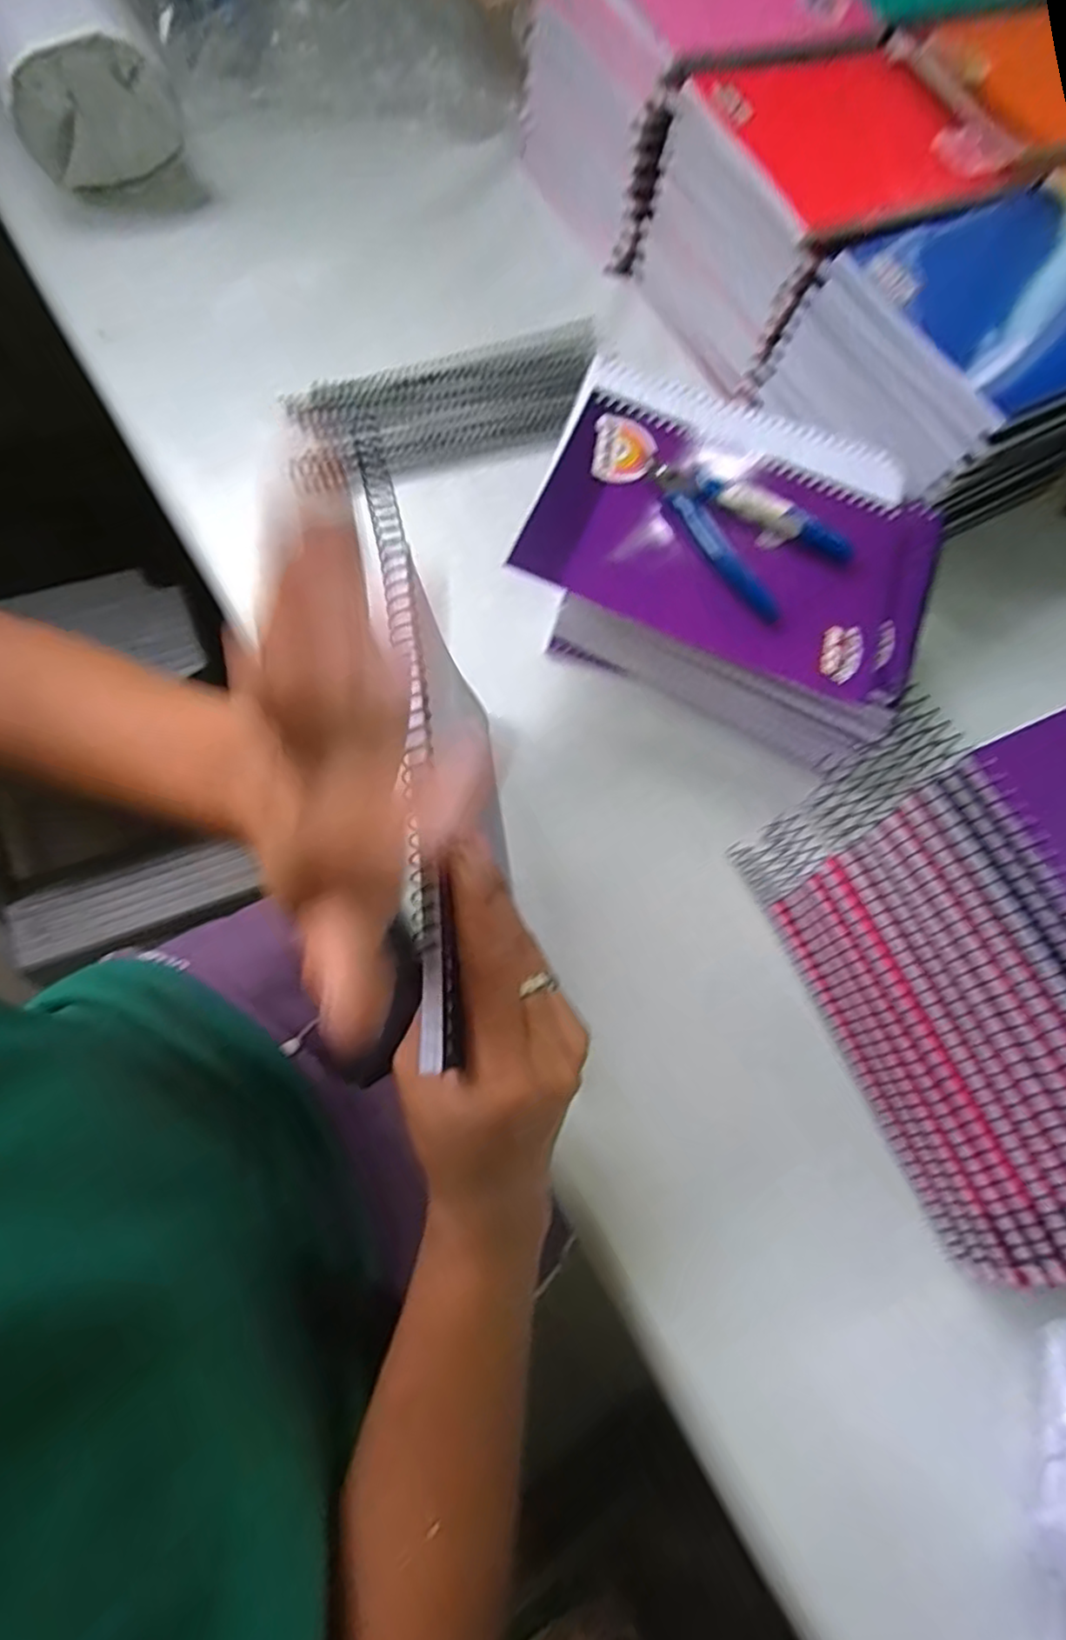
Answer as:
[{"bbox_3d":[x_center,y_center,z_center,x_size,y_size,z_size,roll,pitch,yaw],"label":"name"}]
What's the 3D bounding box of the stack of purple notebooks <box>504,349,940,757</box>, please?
[{"bbox_3d":[0.110,-0.146,0.399,0.225,0.078,0.196,26,71,4],"label":"stack of purple notebooks"}]

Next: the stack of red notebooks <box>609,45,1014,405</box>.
[{"bbox_3d":[0.200,-0.435,0.494,0.191,0.117,0.173,-30,76,-14],"label":"stack of red notebooks"}]

